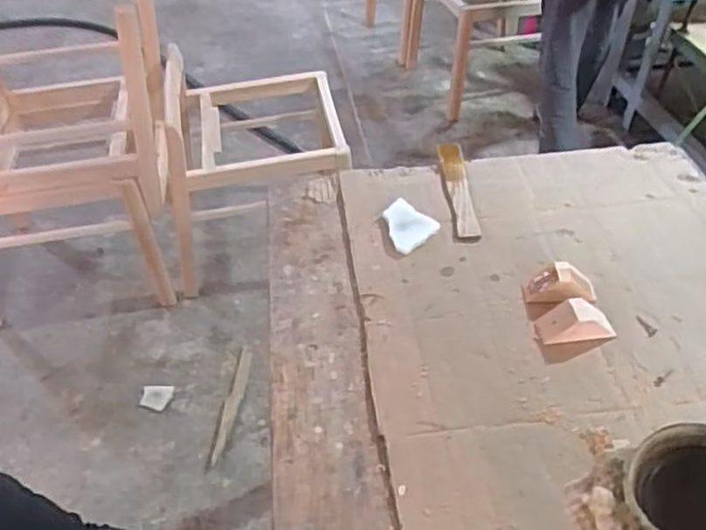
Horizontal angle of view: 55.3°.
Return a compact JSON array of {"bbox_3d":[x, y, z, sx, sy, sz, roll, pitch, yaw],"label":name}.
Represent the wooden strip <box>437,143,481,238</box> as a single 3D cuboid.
[{"bbox_3d":[0.151,-0.111,0.971,0.038,0.015,0.213,-1,44,-1],"label":"wooden strip"}]

